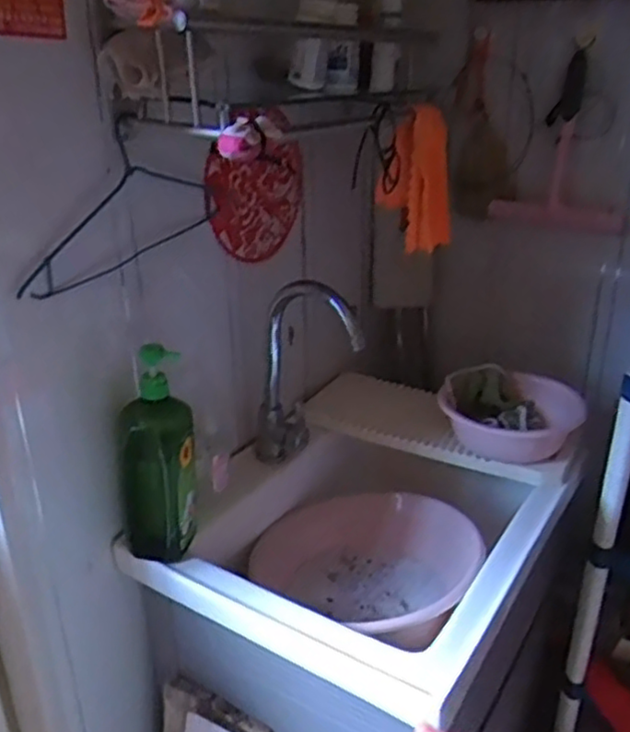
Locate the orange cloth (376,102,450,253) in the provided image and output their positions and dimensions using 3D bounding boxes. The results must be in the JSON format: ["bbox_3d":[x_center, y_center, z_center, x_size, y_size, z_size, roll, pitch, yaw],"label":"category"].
[{"bbox_3d":[0.151,-0.273,1.039,0.110,0.199,0.110,3,25,7],"label":"orange cloth"}]

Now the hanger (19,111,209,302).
[{"bbox_3d":[-0.222,-0.199,0.819,0.024,0.178,0.323,15,29,31],"label":"hanger"}]

